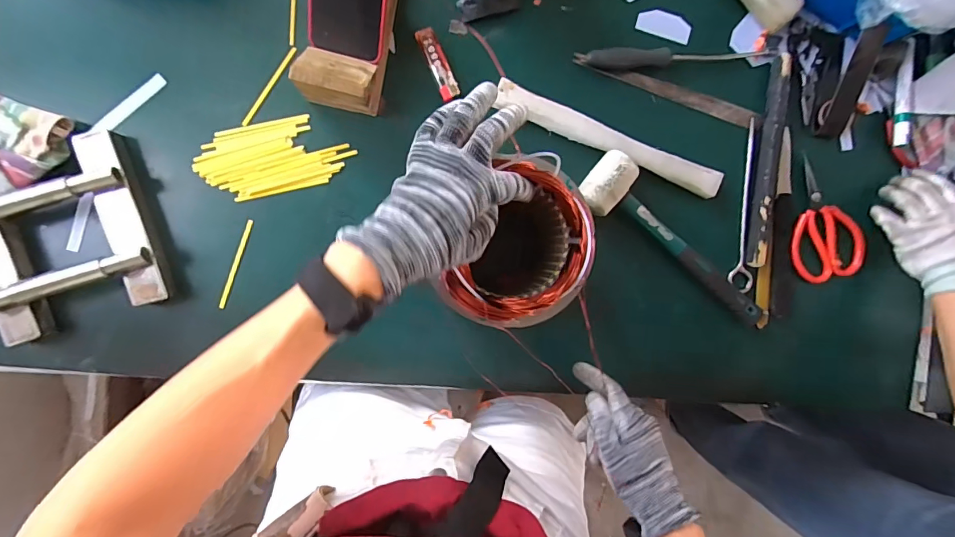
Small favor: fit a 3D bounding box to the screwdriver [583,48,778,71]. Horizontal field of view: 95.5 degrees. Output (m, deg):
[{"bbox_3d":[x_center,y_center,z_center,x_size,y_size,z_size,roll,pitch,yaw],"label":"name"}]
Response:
[{"bbox_3d":[0.257,-0.263,0.535,0.237,0.025,0.027,-5,93,-3],"label":"screwdriver"}]

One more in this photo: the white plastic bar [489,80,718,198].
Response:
[{"bbox_3d":[0.164,-0.158,0.536,0.295,0.021,0.033,21,91,-4],"label":"white plastic bar"}]

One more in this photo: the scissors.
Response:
[{"bbox_3d":[0.452,-0.063,0.562,0.091,0.012,0.155,-11,93,-3],"label":"scissors"}]

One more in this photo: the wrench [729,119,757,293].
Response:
[{"bbox_3d":[0.345,-0.080,0.560,0.032,0.011,0.218,1,93,-4],"label":"wrench"}]

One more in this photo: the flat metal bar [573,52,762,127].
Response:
[{"bbox_3d":[0.240,-0.223,0.546,0.250,0.010,0.016,18,91,-4],"label":"flat metal bar"}]

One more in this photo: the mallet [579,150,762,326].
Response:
[{"bbox_3d":[0.253,-0.031,0.534,0.286,0.045,0.071,36,90,-4],"label":"mallet"}]

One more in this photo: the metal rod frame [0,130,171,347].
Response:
[{"bbox_3d":[-0.464,-0.034,0.484,0.177,0.054,0.196,-19,94,-3],"label":"metal rod frame"}]

